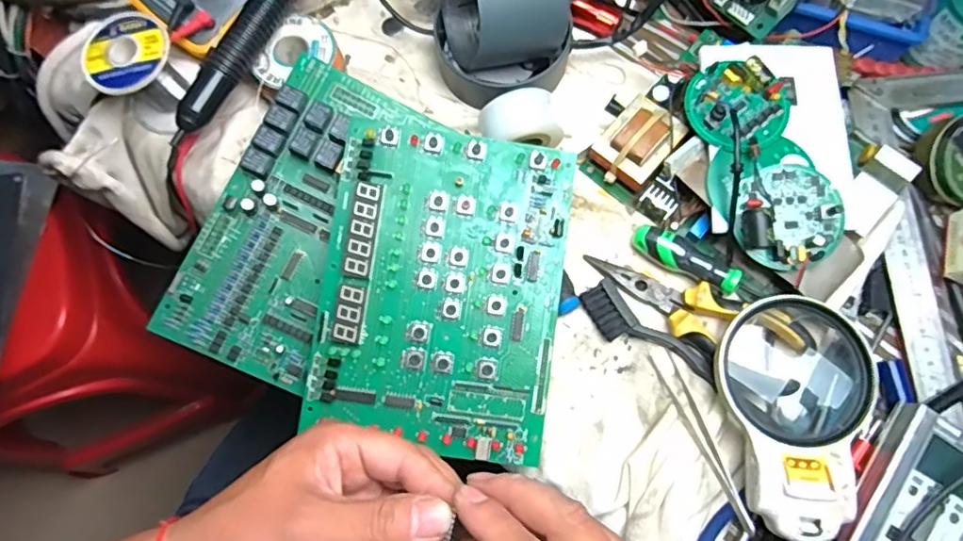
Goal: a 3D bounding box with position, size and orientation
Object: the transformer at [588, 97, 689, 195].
[{"bbox_3d":[0.118,-0.096,0.448,0.053,0.035,0.059,34,78,9],"label":"transformer"}]

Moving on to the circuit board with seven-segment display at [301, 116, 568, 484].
[{"bbox_3d":[-0.024,0.014,0.395,0.157,0.009,0.211,10,84,-4],"label":"circuit board with seven-segment display"}]

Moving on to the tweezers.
[{"bbox_3d":[0.146,0.111,0.390,0.015,0.008,0.124,-18,59,-5],"label":"tweezers"}]

